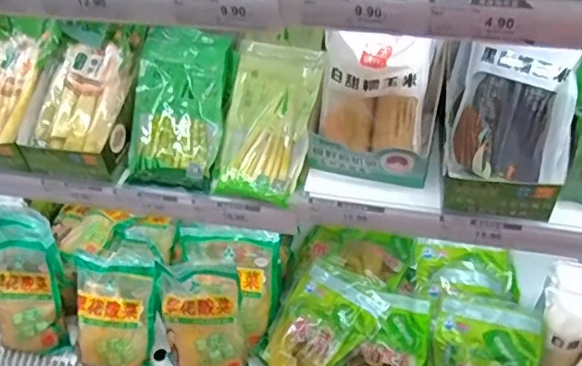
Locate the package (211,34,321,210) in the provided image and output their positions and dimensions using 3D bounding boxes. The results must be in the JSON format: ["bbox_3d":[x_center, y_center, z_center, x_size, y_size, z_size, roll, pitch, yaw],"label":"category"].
[{"bbox_3d":[-0.033,-0.089,0.834,0.121,0.026,0.227,11,78,16],"label":"package"}]

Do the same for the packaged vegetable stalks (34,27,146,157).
[{"bbox_3d":[-0.291,-0.140,0.851,0.107,0.028,0.199,16,77,6],"label":"packaged vegetable stalks"}]

